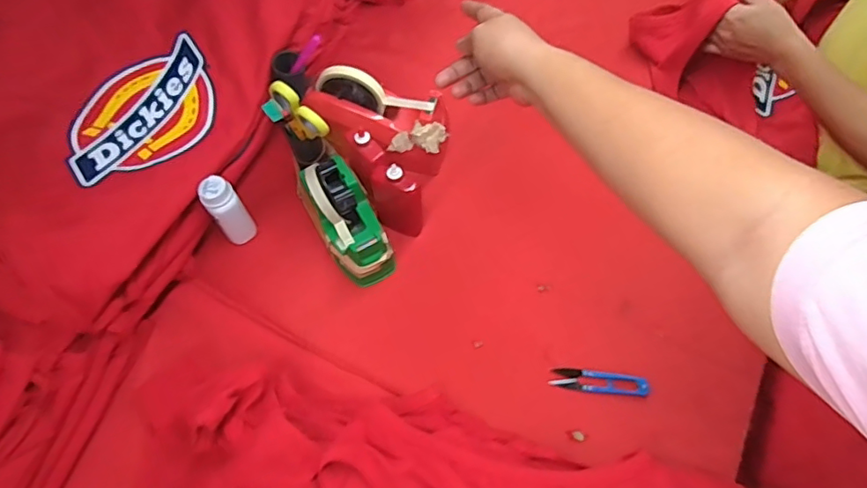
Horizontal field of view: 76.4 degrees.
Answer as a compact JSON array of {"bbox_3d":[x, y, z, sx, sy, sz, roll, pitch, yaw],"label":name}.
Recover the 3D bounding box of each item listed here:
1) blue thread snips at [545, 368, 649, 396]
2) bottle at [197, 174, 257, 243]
[{"bbox_3d":[0.183,0.152,0.605,0.106,0.007,0.024,3,61,7],"label":"blue thread snips"},{"bbox_3d":[-0.246,-0.037,0.666,0.043,0.111,0.032,-25,60,-16],"label":"bottle"}]

